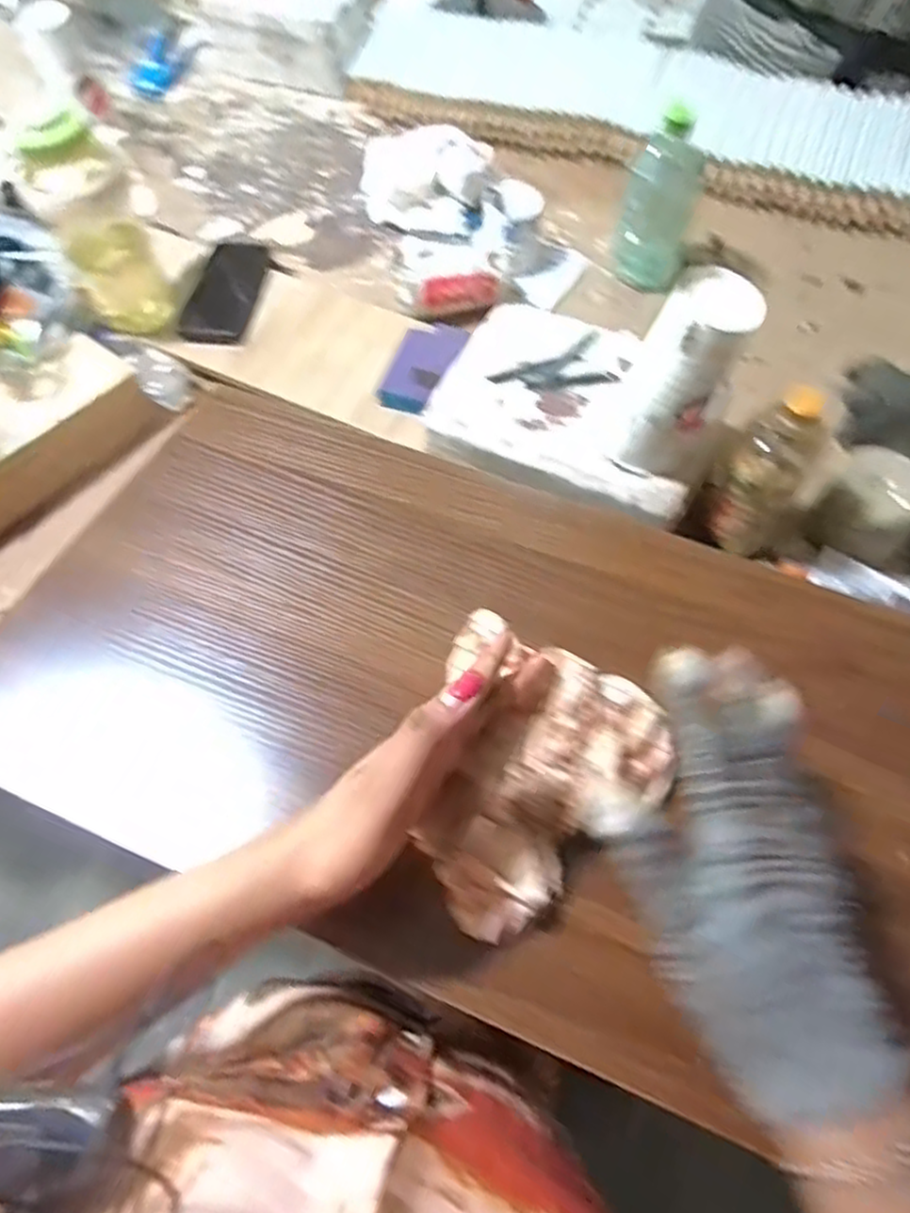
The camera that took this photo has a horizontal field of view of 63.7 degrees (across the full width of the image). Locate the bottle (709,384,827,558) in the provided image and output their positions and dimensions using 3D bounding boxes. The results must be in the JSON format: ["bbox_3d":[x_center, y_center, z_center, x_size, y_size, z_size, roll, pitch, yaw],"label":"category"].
[{"bbox_3d":[0.287,-0.119,0.679,0.072,0.213,0.076,38,69,19],"label":"bottle"}]

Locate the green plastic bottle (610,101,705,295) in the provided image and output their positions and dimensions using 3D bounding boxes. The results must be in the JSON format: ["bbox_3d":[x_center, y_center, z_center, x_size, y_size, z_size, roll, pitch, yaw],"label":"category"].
[{"bbox_3d":[0.234,-0.457,0.869,0.083,0.201,0.065,14,64,8],"label":"green plastic bottle"}]

